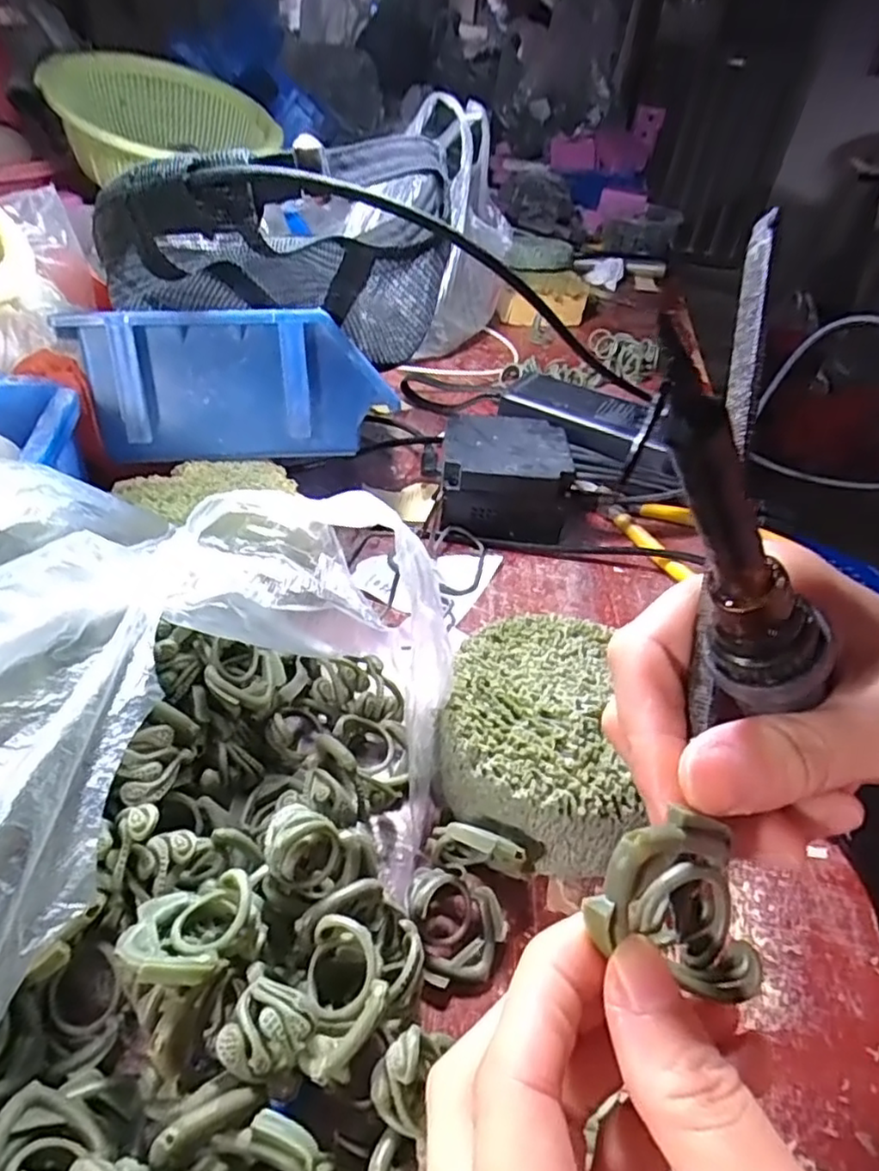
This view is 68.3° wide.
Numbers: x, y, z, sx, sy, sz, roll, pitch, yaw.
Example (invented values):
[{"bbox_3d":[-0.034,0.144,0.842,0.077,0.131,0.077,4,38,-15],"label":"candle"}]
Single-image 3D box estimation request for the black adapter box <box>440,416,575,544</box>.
[{"bbox_3d":[0.040,-0.069,0.416,0.076,0.050,0.070,4,41,-3],"label":"black adapter box"}]

